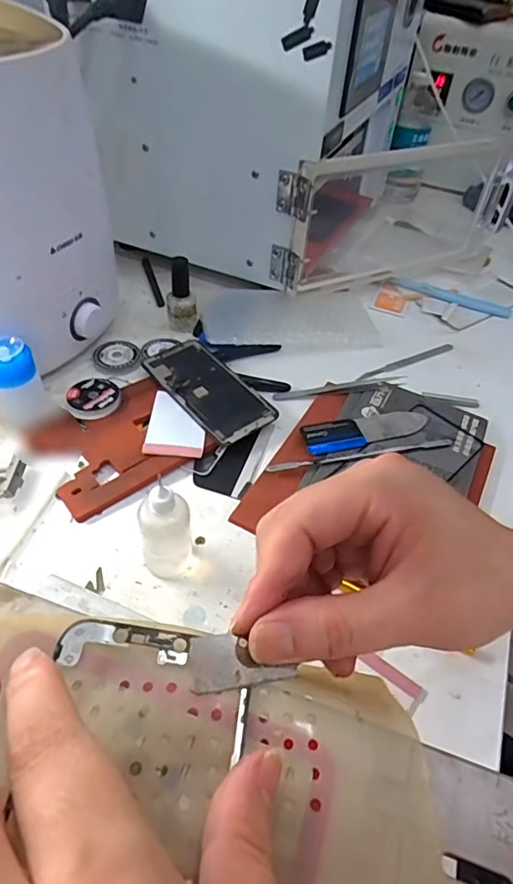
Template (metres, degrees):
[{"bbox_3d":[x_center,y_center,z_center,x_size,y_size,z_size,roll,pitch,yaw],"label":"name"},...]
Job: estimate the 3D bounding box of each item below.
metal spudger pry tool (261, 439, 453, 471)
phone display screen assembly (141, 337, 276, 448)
[{"bbox_3d":[0.093,0.010,0.449,0.170,0.004,0.008,-7,49,-12],"label":"metal spudger pry tool"},{"bbox_3d":[-0.046,-0.052,0.497,0.069,0.014,0.143,-30,56,-28],"label":"phone display screen assembly"}]

